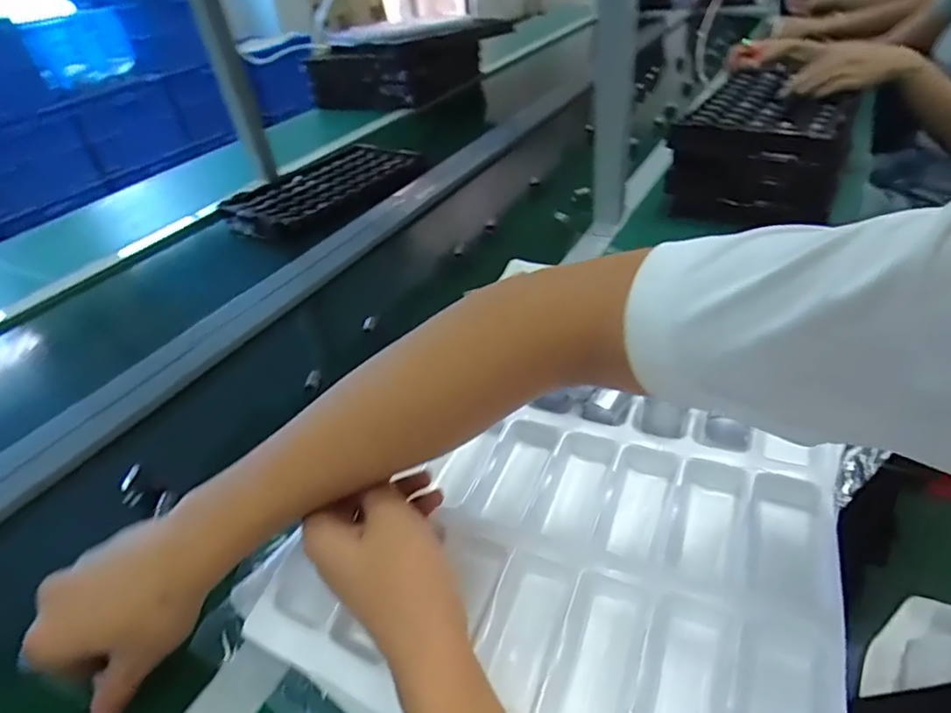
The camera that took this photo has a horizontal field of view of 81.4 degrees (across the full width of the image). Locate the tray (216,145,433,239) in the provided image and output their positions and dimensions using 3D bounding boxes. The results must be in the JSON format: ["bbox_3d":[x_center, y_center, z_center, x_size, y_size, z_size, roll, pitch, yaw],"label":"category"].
[{"bbox_3d":[-0.307,-0.341,1.091,0.231,0.063,0.375,28,51,31],"label":"tray"}]

